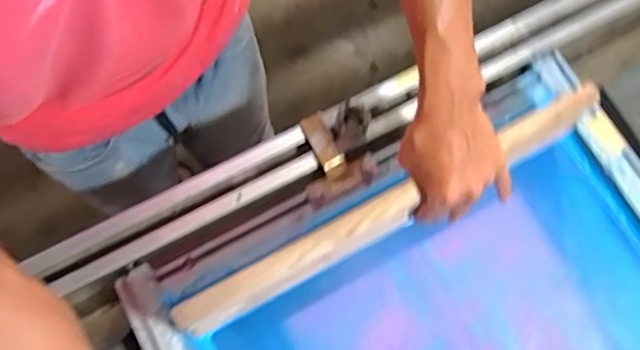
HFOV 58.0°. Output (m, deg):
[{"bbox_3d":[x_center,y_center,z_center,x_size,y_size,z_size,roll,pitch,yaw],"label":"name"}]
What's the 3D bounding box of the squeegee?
[{"bbox_3d":[0.083,0.029,0.576,0.480,0.087,0.034,-28,79,-11],"label":"squeegee"}]

